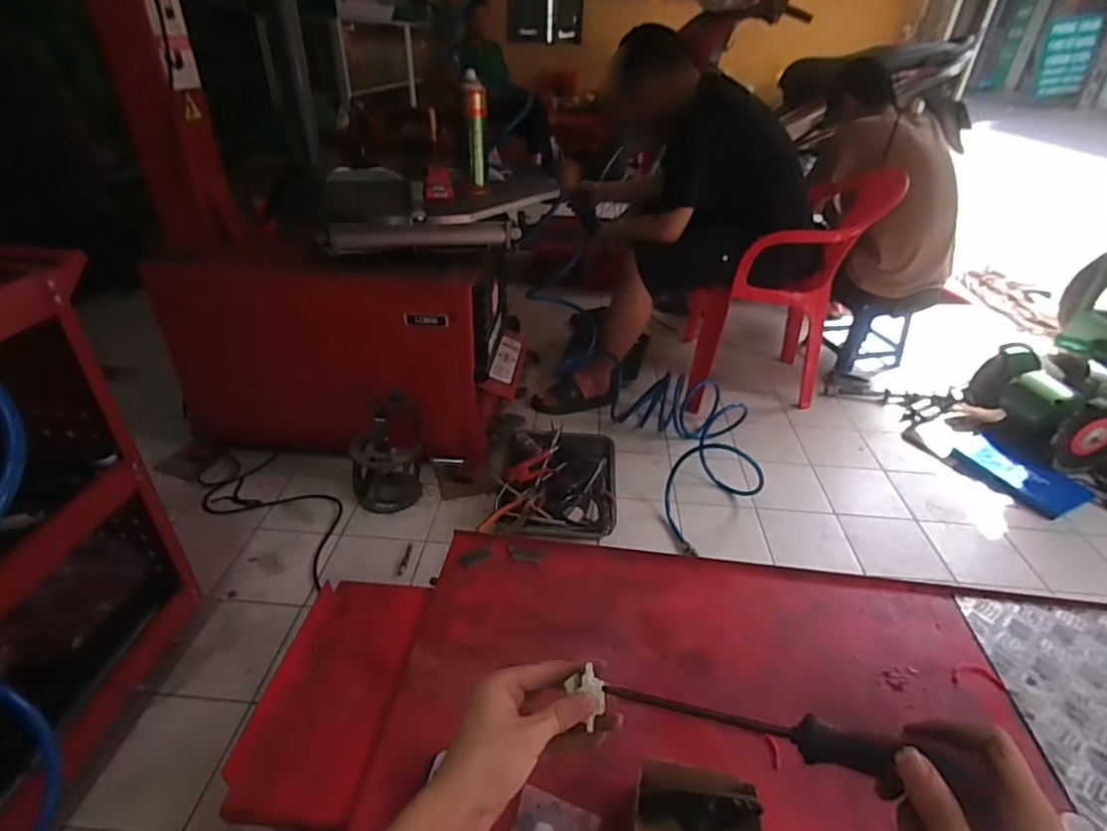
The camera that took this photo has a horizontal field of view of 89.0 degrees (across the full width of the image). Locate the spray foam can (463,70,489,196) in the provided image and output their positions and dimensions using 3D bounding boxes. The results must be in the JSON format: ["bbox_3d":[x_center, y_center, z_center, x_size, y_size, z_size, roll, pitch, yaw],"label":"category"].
[{"bbox_3d":[-0.155,-0.563,1.139,0.050,0.208,0.042,-1,34,-5],"label":"spray foam can"}]

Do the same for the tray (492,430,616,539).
[{"bbox_3d":[0.011,0.154,1.430,0.292,0.066,0.378,4,34,2],"label":"tray"}]

